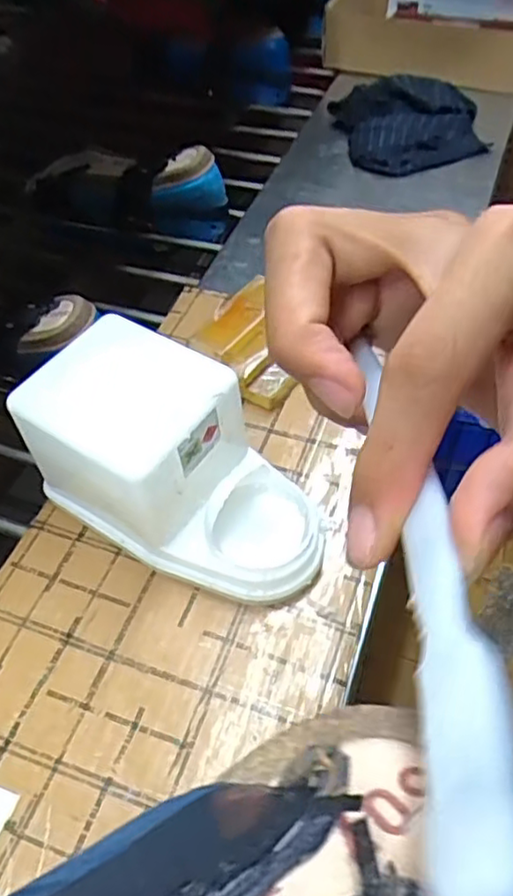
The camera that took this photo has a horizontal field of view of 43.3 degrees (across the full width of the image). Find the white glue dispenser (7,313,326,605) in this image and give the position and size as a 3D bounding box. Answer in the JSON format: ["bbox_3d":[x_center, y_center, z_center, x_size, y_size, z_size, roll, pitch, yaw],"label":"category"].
[{"bbox_3d":[-0.046,0.013,0.399,0.180,0.112,0.097,28,59,24],"label":"white glue dispenser"}]

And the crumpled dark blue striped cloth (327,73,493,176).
[{"bbox_3d":[0.169,-0.382,0.743,0.154,0.032,0.179,-13,52,-5],"label":"crumpled dark blue striped cloth"}]

